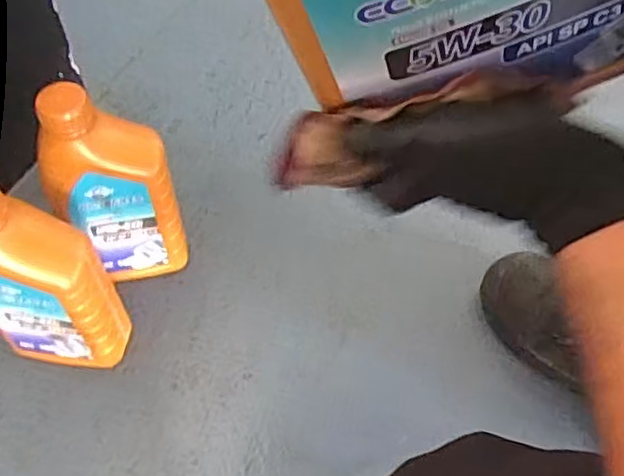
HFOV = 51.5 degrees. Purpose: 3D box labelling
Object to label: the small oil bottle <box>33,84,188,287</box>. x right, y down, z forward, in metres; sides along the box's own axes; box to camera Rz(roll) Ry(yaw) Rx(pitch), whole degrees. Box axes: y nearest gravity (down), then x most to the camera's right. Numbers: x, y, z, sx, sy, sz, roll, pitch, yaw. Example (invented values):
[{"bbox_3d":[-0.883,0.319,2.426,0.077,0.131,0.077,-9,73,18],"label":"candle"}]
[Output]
[{"bbox_3d":[-0.180,-0.045,0.598,0.105,0.213,0.058,-13,58,-7],"label":"small oil bottle"}]

